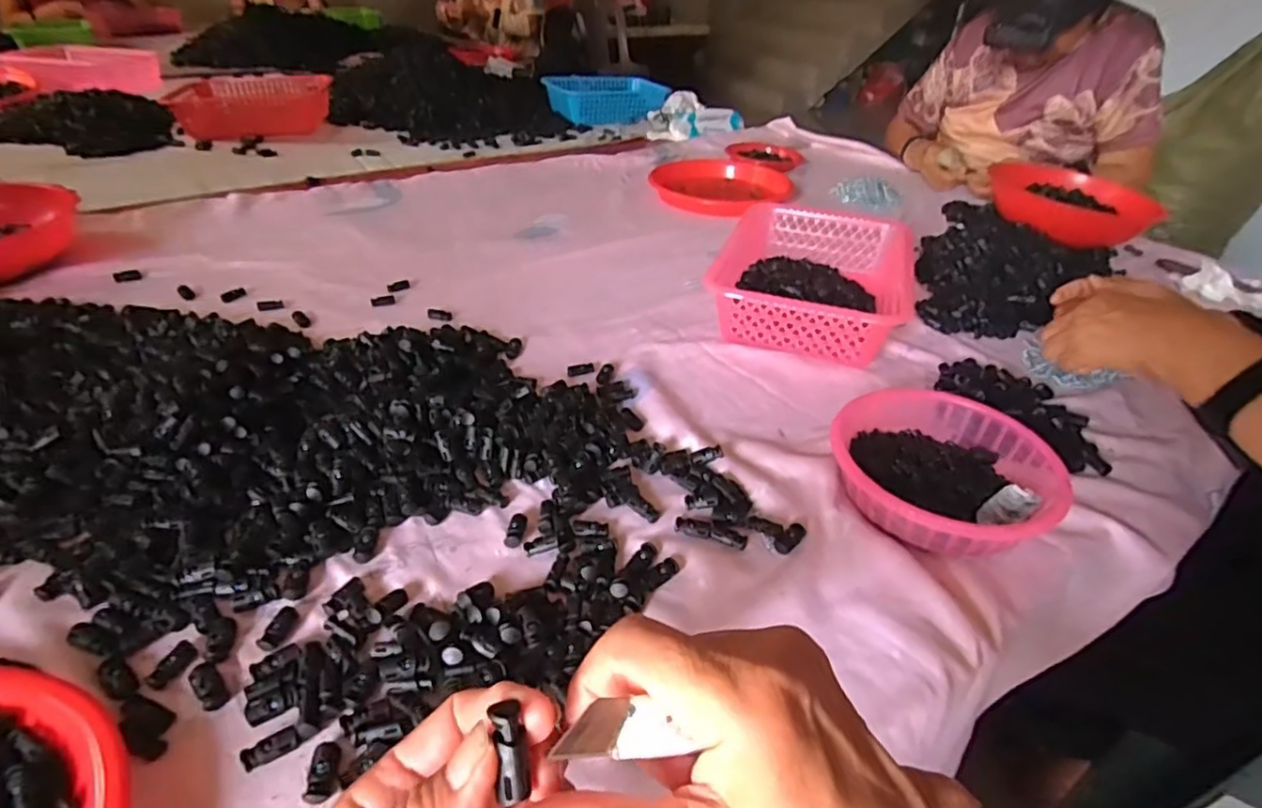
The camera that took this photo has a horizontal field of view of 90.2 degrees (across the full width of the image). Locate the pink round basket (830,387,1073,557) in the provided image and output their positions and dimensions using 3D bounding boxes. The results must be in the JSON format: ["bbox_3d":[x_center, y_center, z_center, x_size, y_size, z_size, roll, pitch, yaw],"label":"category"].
[{"bbox_3d":[0.251,0.052,0.519,0.166,0.049,0.173,2,36,-1],"label":"pink round basket"}]

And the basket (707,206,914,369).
[{"bbox_3d":[0.224,-0.153,0.784,0.217,0.084,0.282,15,39,15],"label":"basket"}]

